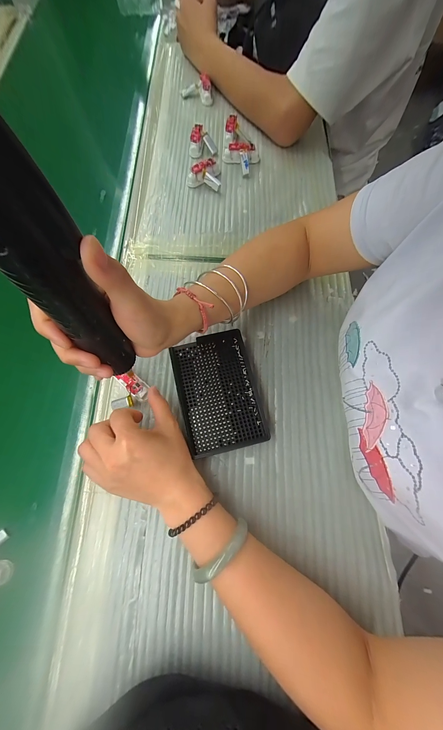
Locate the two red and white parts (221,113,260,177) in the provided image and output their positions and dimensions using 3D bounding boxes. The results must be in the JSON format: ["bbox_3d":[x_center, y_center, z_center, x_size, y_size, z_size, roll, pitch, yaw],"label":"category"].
[{"bbox_3d":[0.034,-0.385,0.446,0.061,0.026,0.125,3,72,0],"label":"two red and white parts"}]

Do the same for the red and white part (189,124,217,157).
[{"bbox_3d":[-0.034,-0.394,0.451,0.046,0.030,0.045,-2,72,-1],"label":"red and white part"}]

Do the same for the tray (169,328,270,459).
[{"bbox_3d":[-0.005,0.032,0.309,0.091,0.023,0.137,-13,73,-5],"label":"tray"}]

